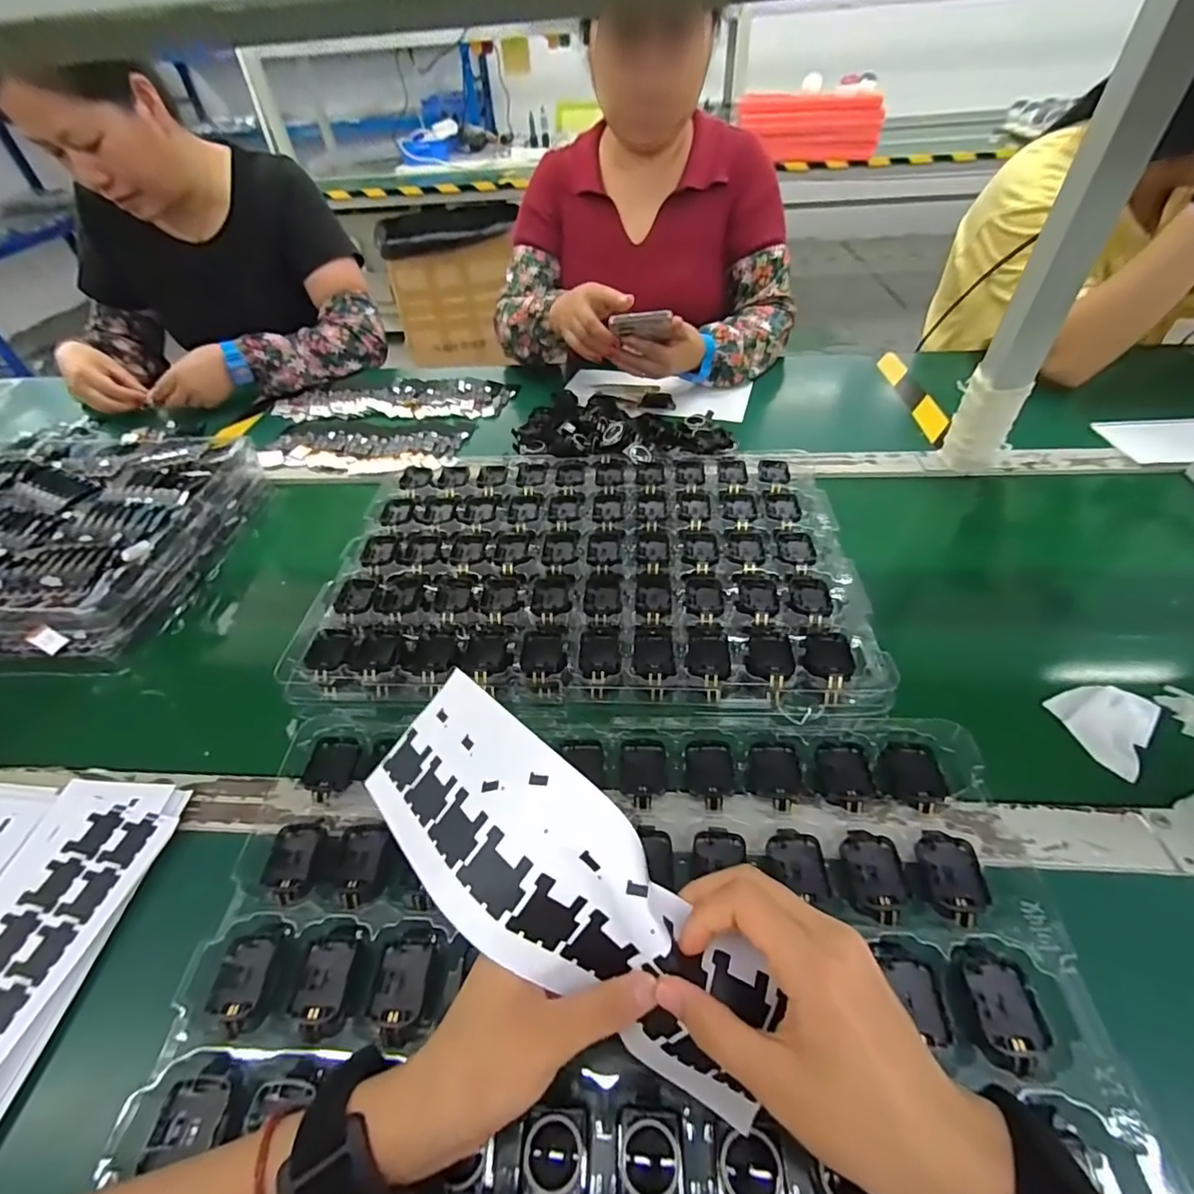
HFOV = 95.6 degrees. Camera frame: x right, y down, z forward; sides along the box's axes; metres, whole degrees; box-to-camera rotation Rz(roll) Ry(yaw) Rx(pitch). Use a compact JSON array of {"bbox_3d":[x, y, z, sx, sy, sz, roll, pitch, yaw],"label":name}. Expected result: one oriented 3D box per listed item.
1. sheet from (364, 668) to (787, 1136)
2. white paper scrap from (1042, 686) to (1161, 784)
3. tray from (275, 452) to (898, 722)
[{"bbox_3d":[-0.024,0.135,0.266,0.238,0.062,0.083,36,61,19],"label":"sheet"},{"bbox_3d":[0.398,0.096,0.415,0.068,0.015,0.068,-20,48,-13],"label":"white paper scrap"},{"bbox_3d":[-0.007,-0.057,0.554,0.484,0.028,0.391,0,47,5],"label":"tray"}]

